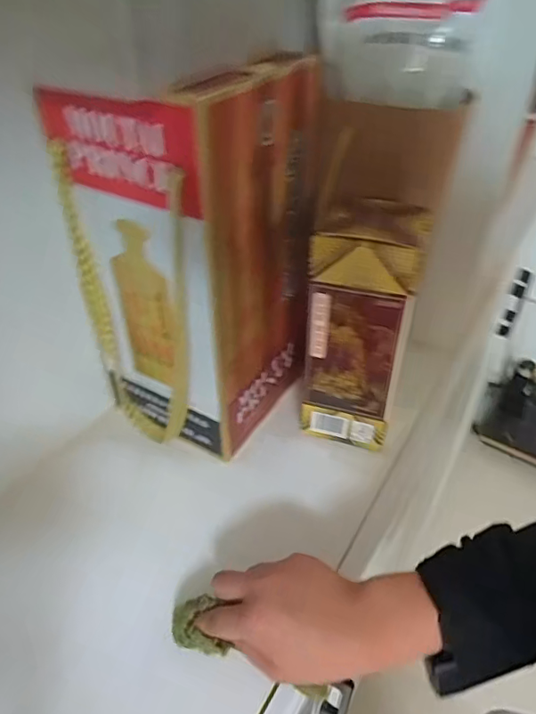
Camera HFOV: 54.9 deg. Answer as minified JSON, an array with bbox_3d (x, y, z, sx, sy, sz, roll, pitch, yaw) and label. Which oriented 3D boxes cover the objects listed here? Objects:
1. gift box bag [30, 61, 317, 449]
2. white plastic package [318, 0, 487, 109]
[{"bbox_3d":[-0.060,-0.075,0.461,0.136,0.325,0.150,22,44,23],"label":"gift box bag"},{"bbox_3d":[0.106,-0.275,0.409,0.126,0.145,0.045,4,47,9],"label":"white plastic package"}]

